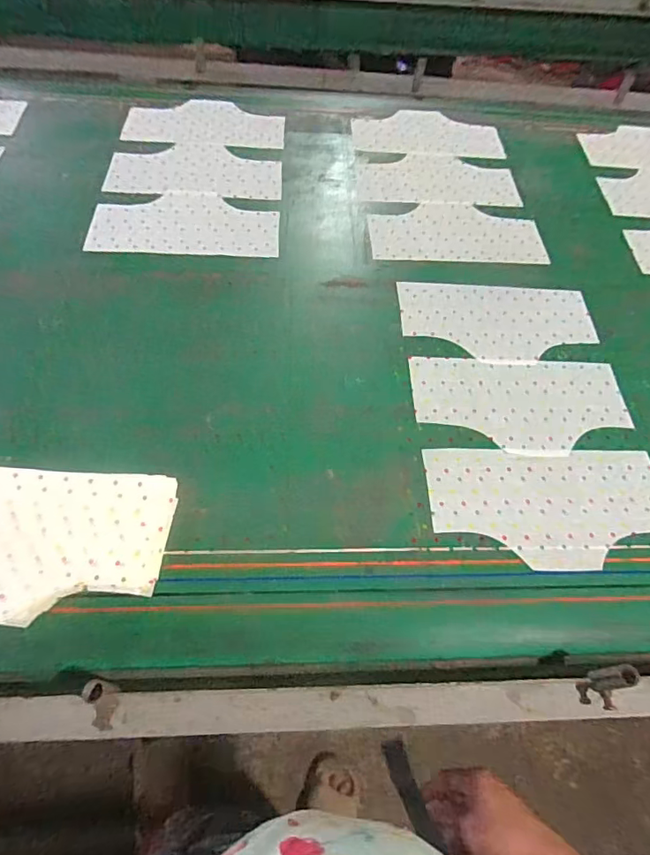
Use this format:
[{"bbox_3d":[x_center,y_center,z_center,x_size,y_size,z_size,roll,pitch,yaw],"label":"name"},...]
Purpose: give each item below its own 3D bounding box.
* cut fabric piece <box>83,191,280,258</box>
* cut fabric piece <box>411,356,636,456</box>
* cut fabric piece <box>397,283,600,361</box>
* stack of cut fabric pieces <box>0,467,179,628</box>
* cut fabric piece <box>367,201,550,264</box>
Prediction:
[{"bbox_3d":[-0.243,-0.363,0.897,0.317,0.007,0.155,1,61,-4],"label":"cut fabric piece"},{"bbox_3d":[0.290,-0.034,0.747,0.317,0.005,0.164,1,58,-6],"label":"cut fabric piece"},{"bbox_3d":[0.283,-0.174,0.826,0.316,0.006,0.157,1,59,-3],"label":"cut fabric piece"},{"bbox_3d":[-0.351,0.129,0.573,0.328,0.056,0.174,3,58,-2],"label":"stack of cut fabric pieces"},{"bbox_3d":[0.240,-0.363,0.939,0.316,0.006,0.167,-1,59,-4],"label":"cut fabric piece"}]

